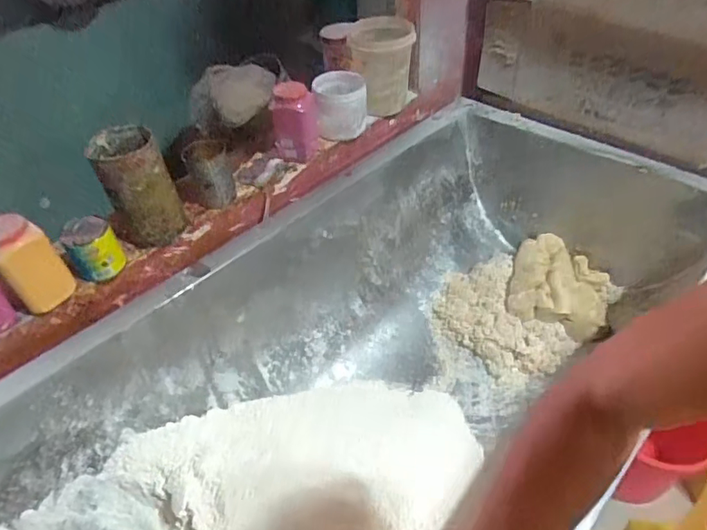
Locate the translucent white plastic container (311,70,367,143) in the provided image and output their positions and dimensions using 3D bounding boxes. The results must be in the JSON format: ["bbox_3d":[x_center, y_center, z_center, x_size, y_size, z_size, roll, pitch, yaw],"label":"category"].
[{"bbox_3d":[-0.025,-0.326,1.044,0.110,0.105,0.116,-4,44,2],"label":"translucent white plastic container"}]

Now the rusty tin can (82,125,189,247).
[{"bbox_3d":[-0.358,-0.132,0.836,0.106,0.169,0.111,-26,47,-20],"label":"rusty tin can"}]

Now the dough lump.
[{"bbox_3d":[0.469,0.040,1.152,0.215,0.084,0.246,17,49,22],"label":"dough lump"}]

